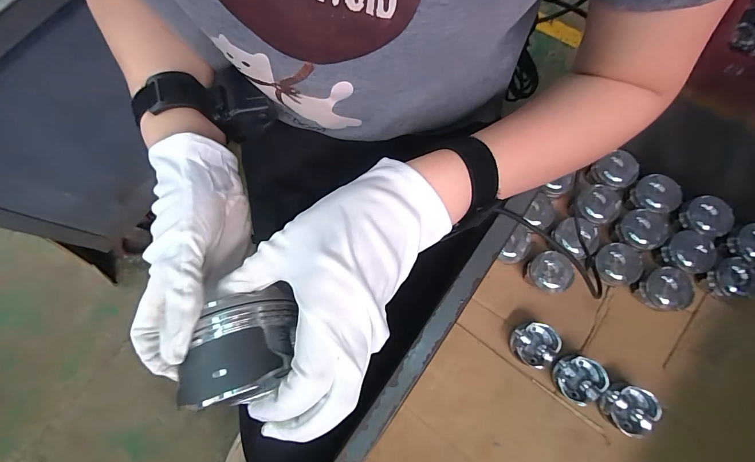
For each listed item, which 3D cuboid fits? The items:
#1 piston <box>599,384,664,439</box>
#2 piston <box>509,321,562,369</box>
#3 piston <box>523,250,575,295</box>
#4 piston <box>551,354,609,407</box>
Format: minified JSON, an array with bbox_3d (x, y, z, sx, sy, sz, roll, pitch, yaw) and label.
[{"bbox_3d":[0.466,0.331,0.642,0.087,0.052,0.084,-12,75,1],"label":"piston"},{"bbox_3d":[0.310,0.225,0.688,0.076,0.051,0.081,-1,75,4],"label":"piston"},{"bbox_3d":[0.358,0.086,0.723,0.086,0.054,0.086,44,97,14],"label":"piston"},{"bbox_3d":[0.386,0.285,0.665,0.079,0.052,0.086,16,77,8],"label":"piston"}]

